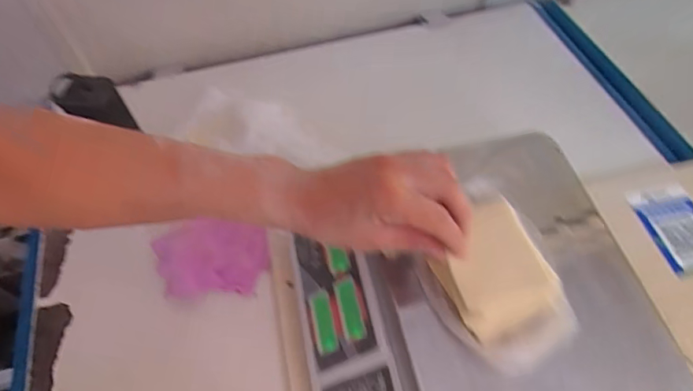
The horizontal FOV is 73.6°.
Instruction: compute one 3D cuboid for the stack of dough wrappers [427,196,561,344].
[{"bbox_3d":[0.122,0.062,0.404,0.087,0.033,0.109,-16,56,-9],"label":"stack of dough wrappers"}]

